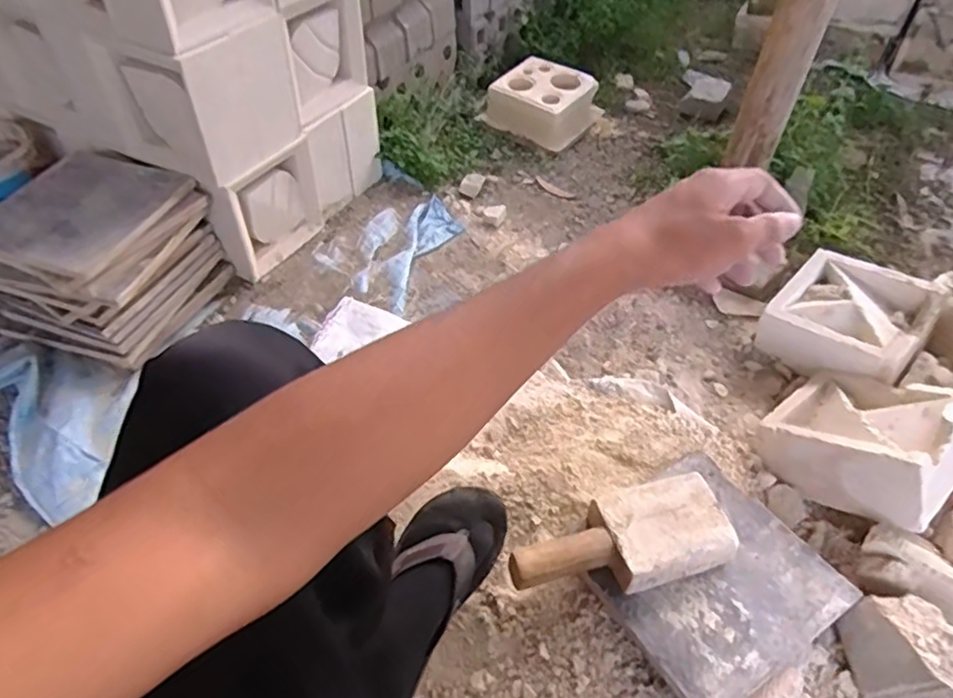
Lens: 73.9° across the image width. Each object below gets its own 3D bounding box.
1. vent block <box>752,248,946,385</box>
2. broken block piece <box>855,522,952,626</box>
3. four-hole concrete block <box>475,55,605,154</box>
[{"bbox_3d":[0.597,-0.050,1.019,0.207,0.081,0.209,35,58,30],"label":"vent block"},{"bbox_3d":[0.527,0.276,0.719,0.064,0.051,0.169,-27,36,-21],"label":"broken block piece"},{"bbox_3d":[0.172,-0.637,1.625,0.242,0.094,0.237,29,55,27],"label":"four-hole concrete block"}]

